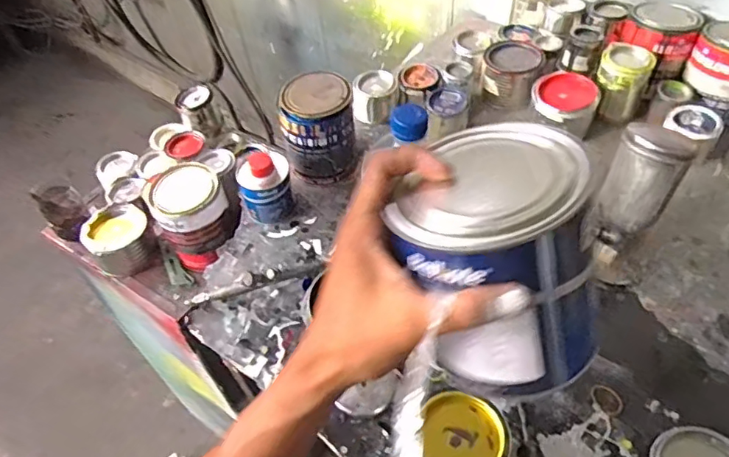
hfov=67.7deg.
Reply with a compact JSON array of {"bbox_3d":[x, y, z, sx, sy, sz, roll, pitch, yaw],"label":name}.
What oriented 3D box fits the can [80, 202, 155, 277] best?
[{"bbox_3d":[-0.403,0.018,0.898,0.101,0.070,0.100,-34,56,-21],"label":"can"}]

